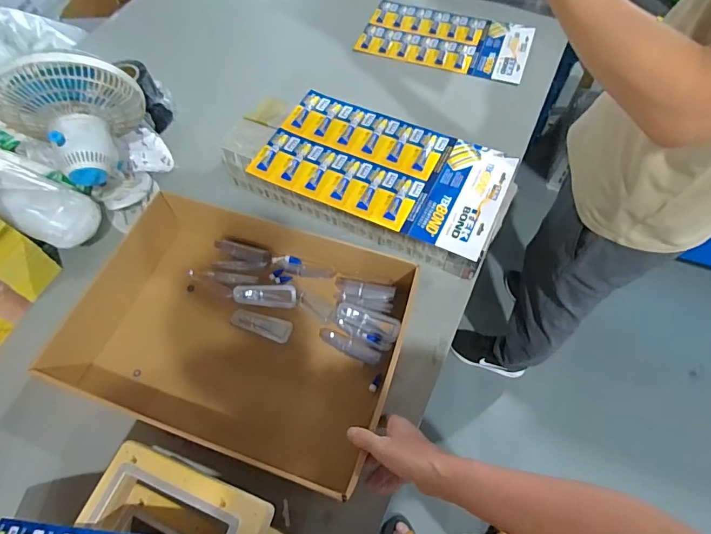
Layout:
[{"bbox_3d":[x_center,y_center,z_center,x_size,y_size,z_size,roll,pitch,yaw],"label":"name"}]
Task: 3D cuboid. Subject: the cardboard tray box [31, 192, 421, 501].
[{"bbox_3d":[-0.171,0.089,0.691,0.485,0.102,0.364,17,63,11],"label":"cardboard tray box"}]

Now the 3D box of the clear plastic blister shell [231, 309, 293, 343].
[{"bbox_3d":[-0.163,0.101,0.743,0.105,0.012,0.037,16,63,10],"label":"clear plastic blister shell"}]

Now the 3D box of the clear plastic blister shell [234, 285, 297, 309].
[{"bbox_3d":[-0.158,0.049,0.752,0.107,0.016,0.040,4,62,4],"label":"clear plastic blister shell"}]

